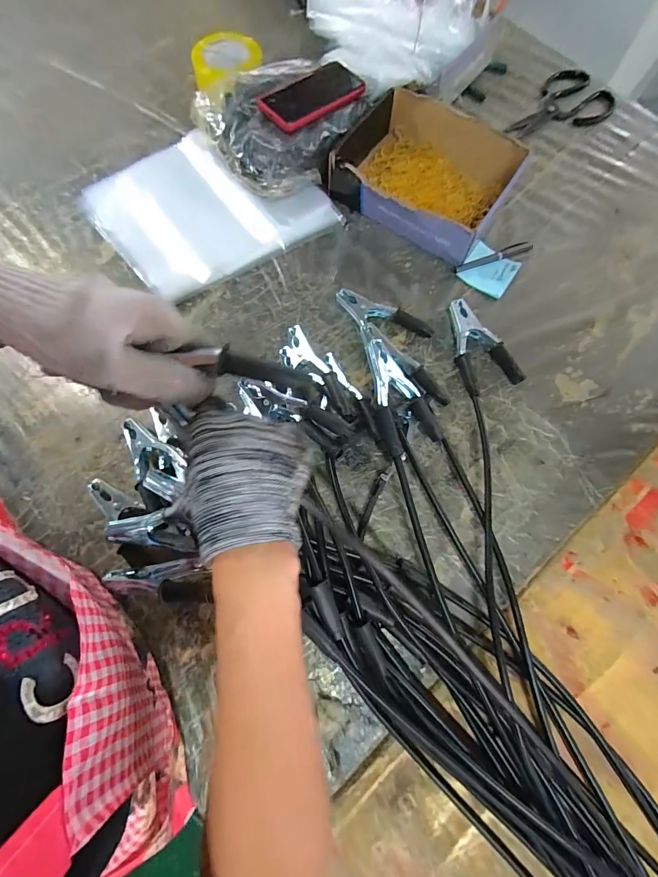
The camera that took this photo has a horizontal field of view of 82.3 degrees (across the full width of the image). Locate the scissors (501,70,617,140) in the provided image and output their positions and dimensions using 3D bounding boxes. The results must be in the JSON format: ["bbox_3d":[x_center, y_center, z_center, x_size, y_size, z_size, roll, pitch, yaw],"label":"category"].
[{"bbox_3d":[0.397,-0.566,0.654,0.188,0.021,0.120,-38,78,-10],"label":"scissors"}]

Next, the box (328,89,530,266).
[{"bbox_3d":[0.149,-0.418,0.592,0.253,0.060,0.213,31,77,8],"label":"box"}]

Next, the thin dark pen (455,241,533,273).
[{"bbox_3d":[0.256,-0.279,0.580,0.132,0.009,0.018,-24,76,-7],"label":"thin dark pen"}]

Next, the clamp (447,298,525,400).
[{"bbox_3d":[0.207,-0.131,0.534,0.080,0.028,0.141,-22,76,-6],"label":"clamp"}]

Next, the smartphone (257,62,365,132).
[{"bbox_3d":[-0.026,-0.534,0.585,0.156,0.012,0.085,-38,79,-10],"label":"smartphone"}]

